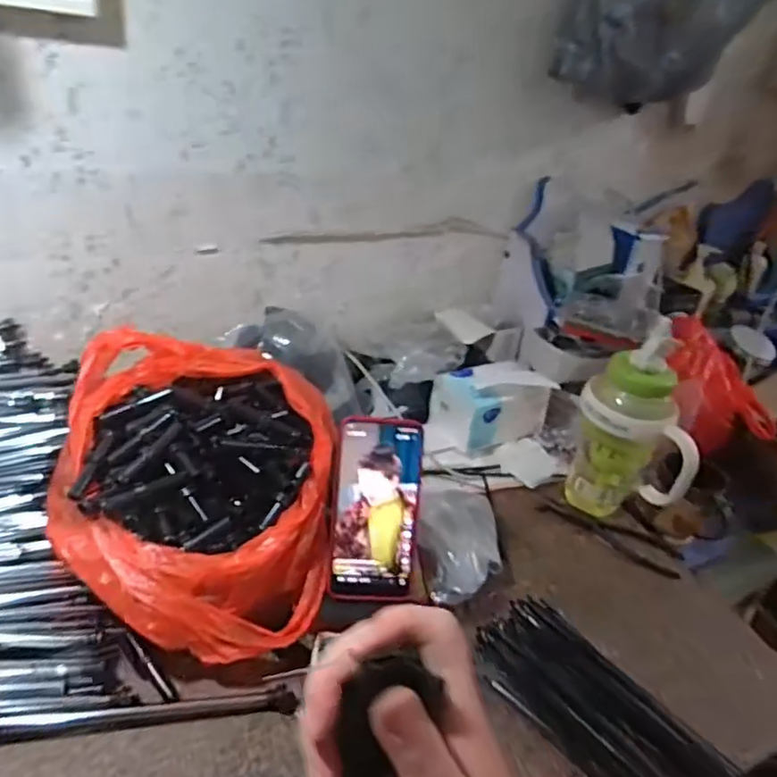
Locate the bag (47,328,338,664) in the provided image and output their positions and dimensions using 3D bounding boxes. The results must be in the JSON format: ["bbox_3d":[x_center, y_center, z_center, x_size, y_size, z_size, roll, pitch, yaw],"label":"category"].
[{"bbox_3d":[-0.179,0.088,0.561,0.249,0.147,0.247,4,34,-6],"label":"bag"}]

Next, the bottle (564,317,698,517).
[{"bbox_3d":[0.290,0.056,0.715,0.134,0.243,0.078,18,35,16],"label":"bottle"}]

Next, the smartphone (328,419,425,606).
[{"bbox_3d":[-0.011,0.109,0.546,0.078,0.162,0.010,4,3,-6],"label":"smartphone"}]

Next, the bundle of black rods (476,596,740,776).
[{"bbox_3d":[0.223,0.318,0.512,0.102,0.038,0.340,-22,44,-37],"label":"bundle of black rods"}]

